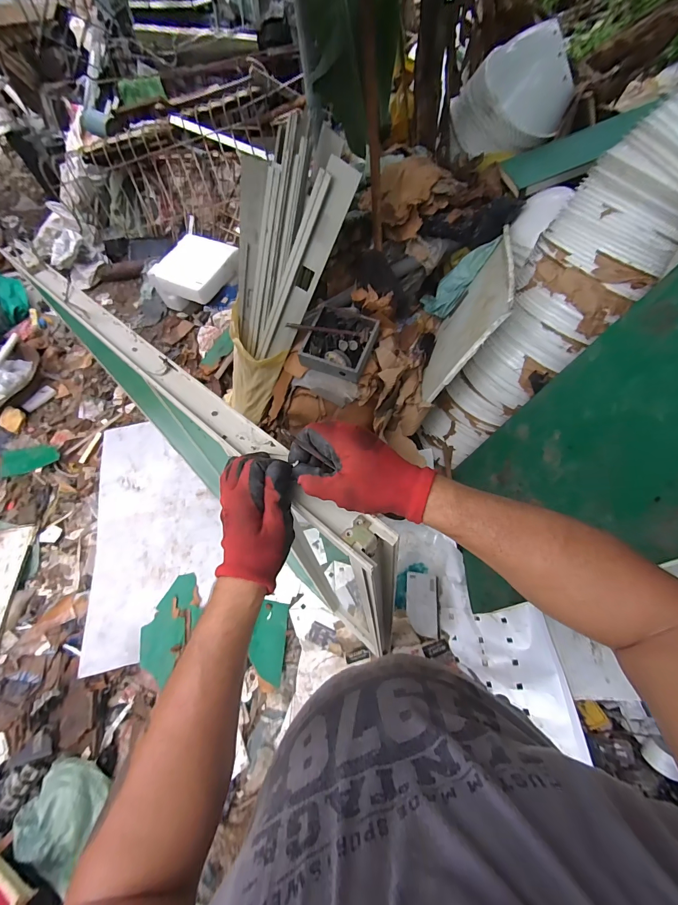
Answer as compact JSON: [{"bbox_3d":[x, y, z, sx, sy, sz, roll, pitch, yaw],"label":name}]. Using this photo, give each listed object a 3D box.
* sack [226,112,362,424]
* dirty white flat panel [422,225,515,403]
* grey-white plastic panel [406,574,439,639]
[{"bbox_3d":[-0.299,-0.539,1.395,0.242,1.193,0.294,-2,54,-30],"label":"sack"},{"bbox_3d":[0.452,-0.460,1.278,0.028,0.489,0.536,26,47,-7],"label":"dirty white flat panel"},{"bbox_3d":[0.313,0.566,1.334,0.120,0.032,0.228,1,59,9],"label":"grey-white plastic panel"}]

